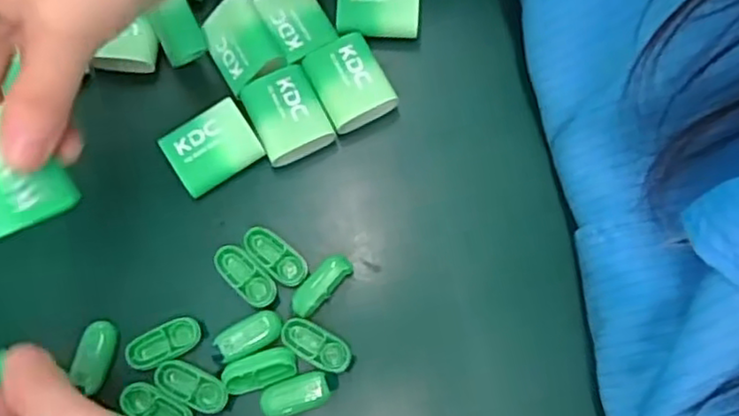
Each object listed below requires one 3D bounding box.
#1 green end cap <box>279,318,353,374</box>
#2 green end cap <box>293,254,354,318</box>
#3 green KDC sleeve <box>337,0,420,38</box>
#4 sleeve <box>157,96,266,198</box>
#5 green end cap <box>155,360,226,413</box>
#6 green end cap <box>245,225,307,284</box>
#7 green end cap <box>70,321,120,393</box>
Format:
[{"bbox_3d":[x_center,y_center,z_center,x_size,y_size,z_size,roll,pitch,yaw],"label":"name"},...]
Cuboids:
[{"bbox_3d":[-0.025,0.063,0.304,0.034,0.004,0.015,28,79,8],"label":"green end cap"},{"bbox_3d":[-0.023,0.036,0.308,0.013,0.006,0.034,44,81,11],"label":"green end cap"},{"bbox_3d":[0.005,-0.105,0.342,0.041,0.012,0.035,1,76,2],"label":"green KDC sleeve"},{"bbox_3d":[-0.077,-0.030,0.325,0.042,0.011,0.034,-33,78,-6],"label":"sleeve"},{"bbox_3d":[-0.082,0.081,0.303,0.033,0.006,0.015,20,78,6],"label":"green end cap"},{"bbox_3d":[-0.045,0.022,0.315,0.035,0.005,0.015,40,81,10],"label":"green end cap"},{"bbox_3d":[-0.127,0.068,0.307,0.016,0.007,0.031,17,78,6],"label":"green end cap"}]

